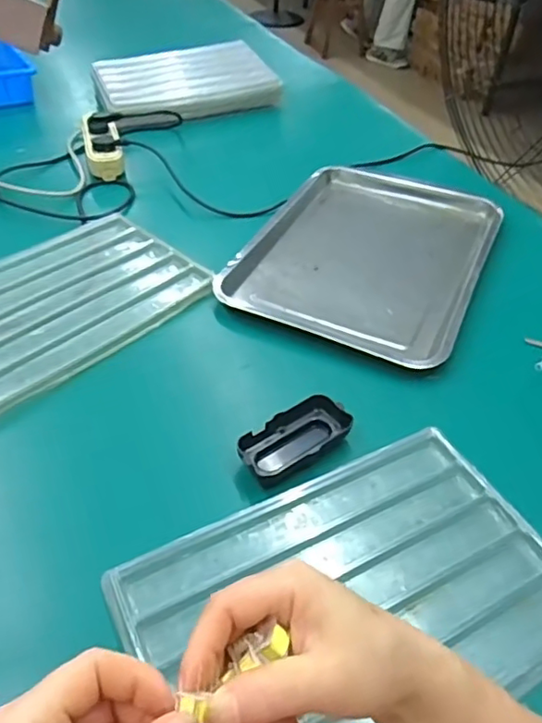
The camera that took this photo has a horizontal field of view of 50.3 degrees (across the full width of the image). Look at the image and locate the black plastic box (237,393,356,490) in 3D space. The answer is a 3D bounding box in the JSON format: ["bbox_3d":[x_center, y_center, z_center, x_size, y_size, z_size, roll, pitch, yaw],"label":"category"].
[{"bbox_3d":[0.020,0.071,0.541,0.108,0.025,0.050,-27,52,-28],"label":"black plastic box"}]

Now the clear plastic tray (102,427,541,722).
[{"bbox_3d":[0.065,0.180,0.439,0.325,0.022,0.212,-20,49,-22],"label":"clear plastic tray"}]

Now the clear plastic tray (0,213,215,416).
[{"bbox_3d":[-0.258,-0.079,0.679,0.238,0.017,0.325,32,51,26],"label":"clear plastic tray"}]

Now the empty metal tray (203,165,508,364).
[{"bbox_3d":[0.133,-0.151,0.773,0.292,0.030,0.363,21,51,17],"label":"empty metal tray"}]

